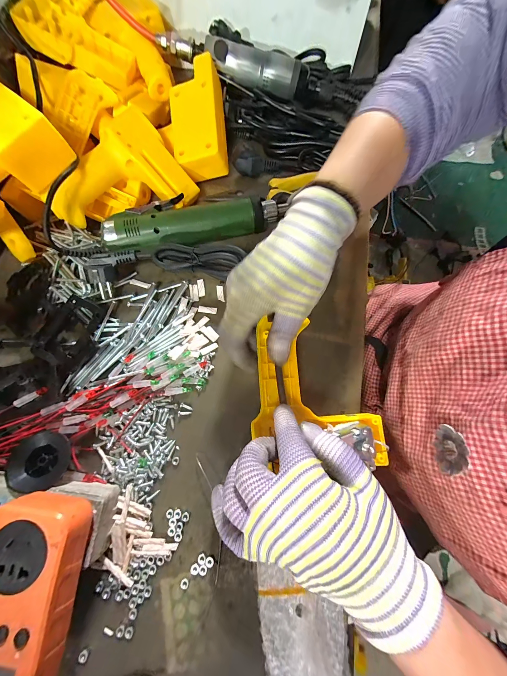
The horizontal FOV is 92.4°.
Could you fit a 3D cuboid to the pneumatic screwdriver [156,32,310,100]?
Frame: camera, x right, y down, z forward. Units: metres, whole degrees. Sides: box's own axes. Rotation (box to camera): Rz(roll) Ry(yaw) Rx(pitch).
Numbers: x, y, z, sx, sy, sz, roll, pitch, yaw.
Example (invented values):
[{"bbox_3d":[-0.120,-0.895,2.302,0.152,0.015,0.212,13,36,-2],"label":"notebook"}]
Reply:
[{"bbox_3d":[-0.024,-0.366,0.321,0.189,0.037,0.035,13,74,5],"label":"pneumatic screwdriver"}]

